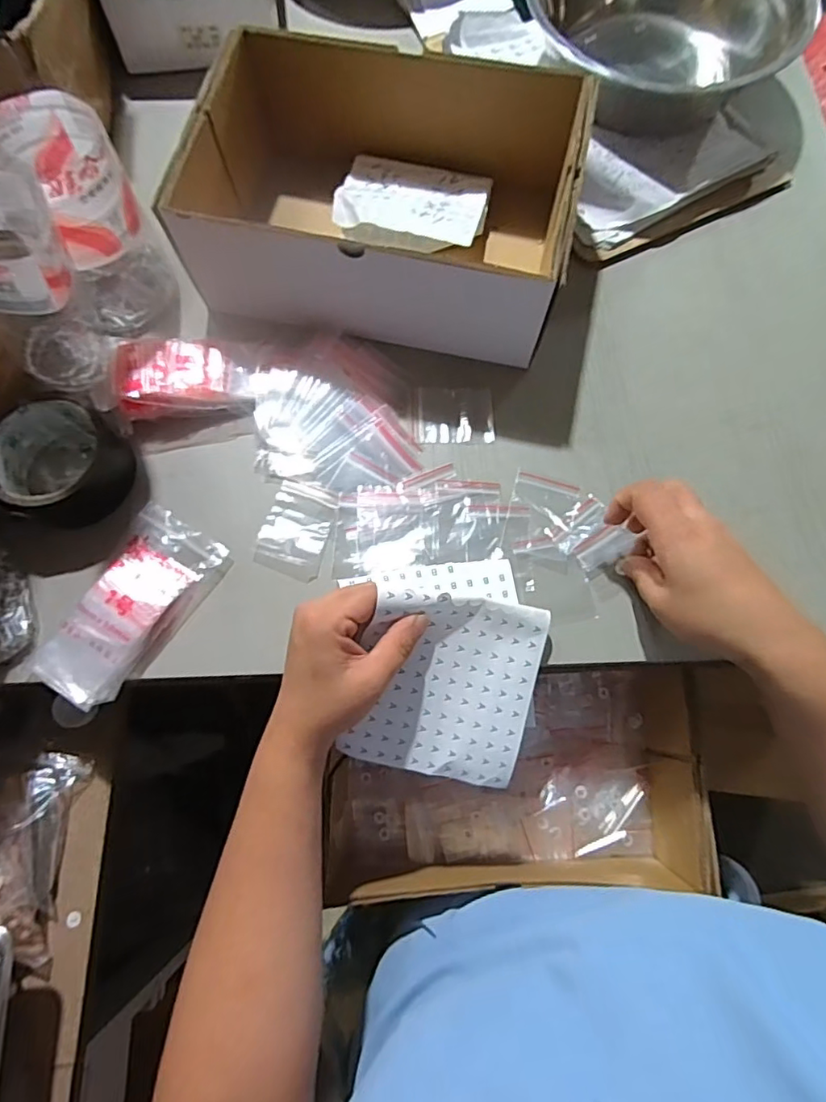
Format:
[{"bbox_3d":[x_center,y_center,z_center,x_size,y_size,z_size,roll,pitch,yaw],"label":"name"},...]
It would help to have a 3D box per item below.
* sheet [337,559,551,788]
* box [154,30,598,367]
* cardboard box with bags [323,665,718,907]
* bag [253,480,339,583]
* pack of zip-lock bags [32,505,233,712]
[{"bbox_3d":[0.026,0.075,0.371,0.124,0.069,0.146,9,73,1],"label":"sheet"},{"bbox_3d":[-0.023,-0.286,0.444,0.284,0.100,0.202,9,73,1],"label":"box"},{"bbox_3d":[0.080,0.186,0.453,0.268,0.102,0.163,-3,74,-3],"label":"cardboard box with bags"},{"bbox_3d":[-0.087,-0.017,0.415,0.050,0.004,0.071,14,74,2],"label":"bag"},{"bbox_3d":[-0.201,0.040,0.392,0.075,0.021,0.141,30,75,7],"label":"pack of zip-lock bags"}]

